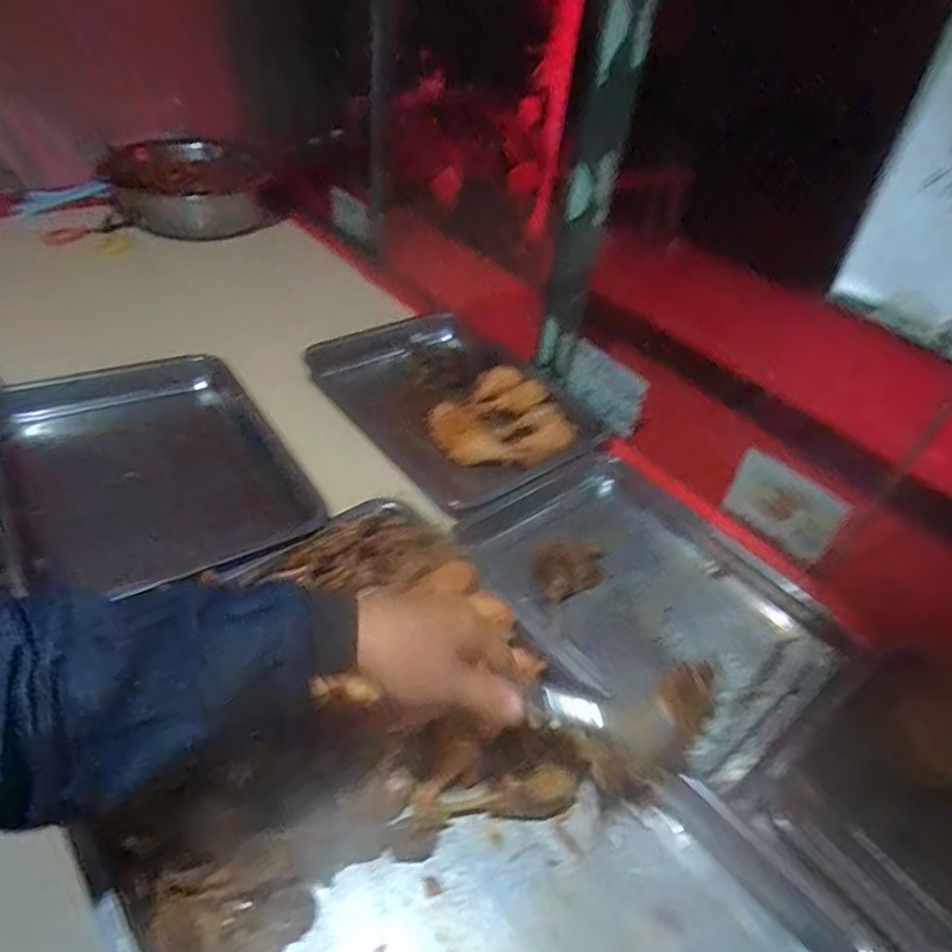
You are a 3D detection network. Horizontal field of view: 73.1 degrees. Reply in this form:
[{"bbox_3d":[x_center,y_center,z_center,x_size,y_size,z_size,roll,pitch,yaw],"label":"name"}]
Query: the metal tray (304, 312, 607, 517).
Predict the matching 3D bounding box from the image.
[{"bbox_3d":[-0.043,-0.100,0.922,0.263,0.066,0.418,-27,53,-30],"label":"metal tray"}]

